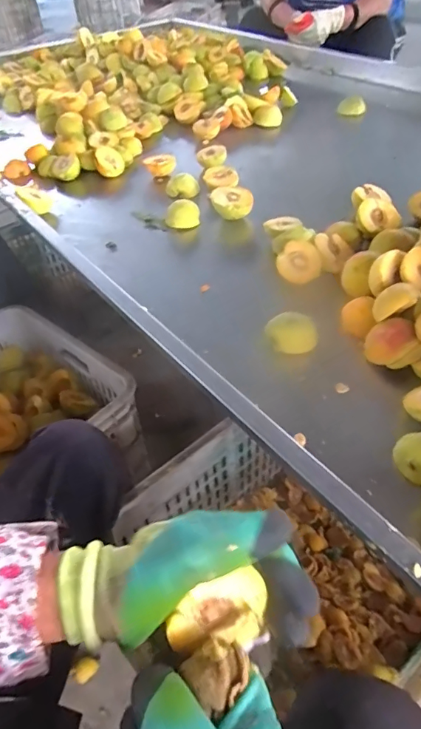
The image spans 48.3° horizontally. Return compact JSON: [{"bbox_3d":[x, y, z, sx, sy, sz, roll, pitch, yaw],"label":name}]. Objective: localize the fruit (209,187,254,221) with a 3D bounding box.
[{"bbox_3d":[0.037,-0.272,0.809,0.072,0.046,0.055,3,46,7],"label":"fruit"}]

